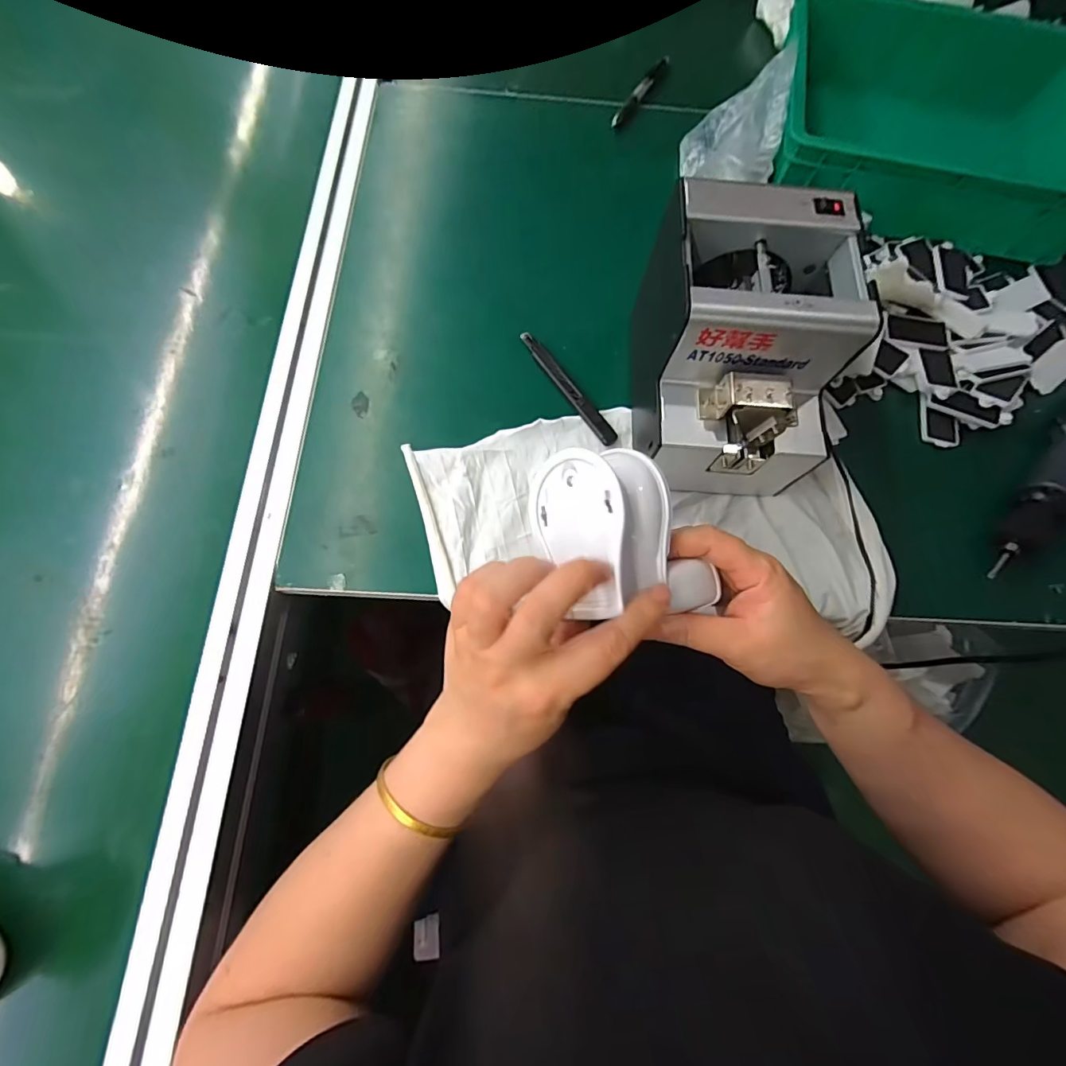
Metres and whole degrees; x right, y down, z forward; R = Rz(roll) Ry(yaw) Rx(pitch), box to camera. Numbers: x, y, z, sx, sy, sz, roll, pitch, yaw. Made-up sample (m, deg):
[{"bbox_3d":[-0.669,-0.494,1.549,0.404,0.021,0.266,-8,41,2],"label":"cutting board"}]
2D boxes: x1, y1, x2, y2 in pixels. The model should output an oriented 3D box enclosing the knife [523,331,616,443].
[{"bbox_3d":[0.031,-0.137,0.439,0.017,0.012,0.139,-34,77,-12],"label":"knife"}]

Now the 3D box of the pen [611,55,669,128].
[{"bbox_3d":[0.133,-0.531,0.563,0.017,0.010,0.130,30,74,8],"label":"pen"}]

